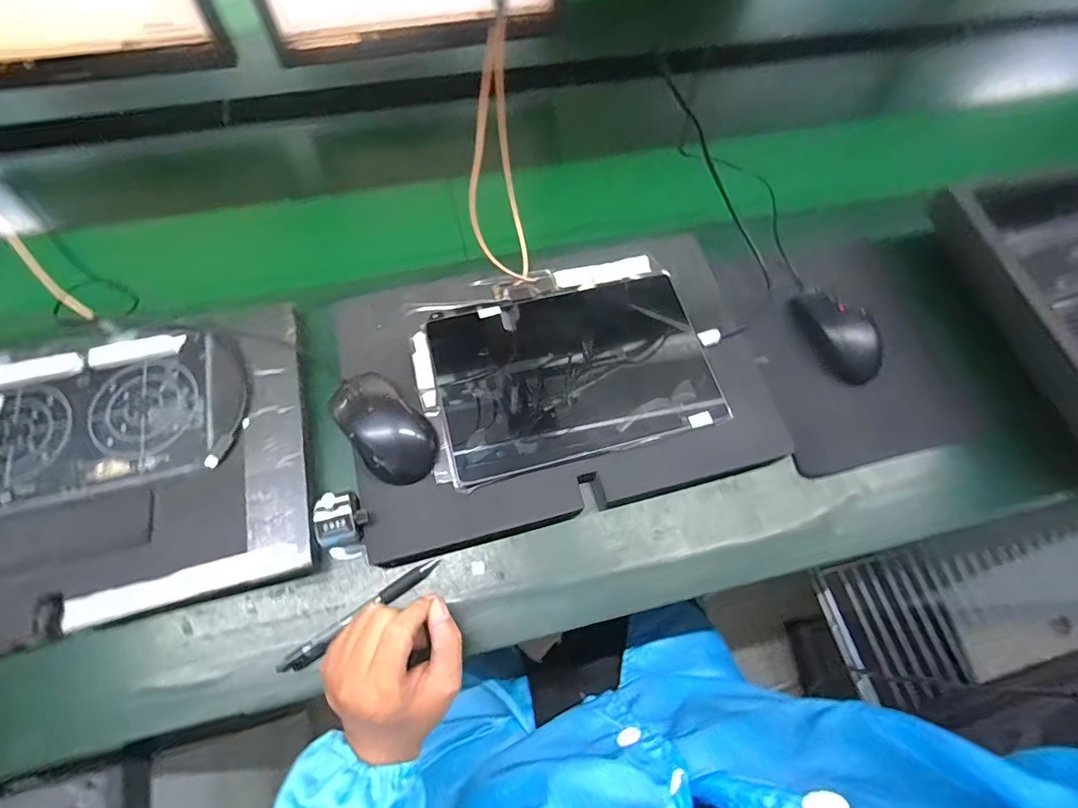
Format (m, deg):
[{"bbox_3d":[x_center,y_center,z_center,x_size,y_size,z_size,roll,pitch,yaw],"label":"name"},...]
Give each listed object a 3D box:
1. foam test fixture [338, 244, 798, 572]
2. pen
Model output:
[{"bbox_3d":[0.017,-0.026,0.495,0.396,0.052,0.269,-15,65,-9],"label":"foam test fixture"},{"bbox_3d":[-0.145,0.172,0.412,0.140,0.010,0.015,-32,69,-17],"label":"pen"}]

